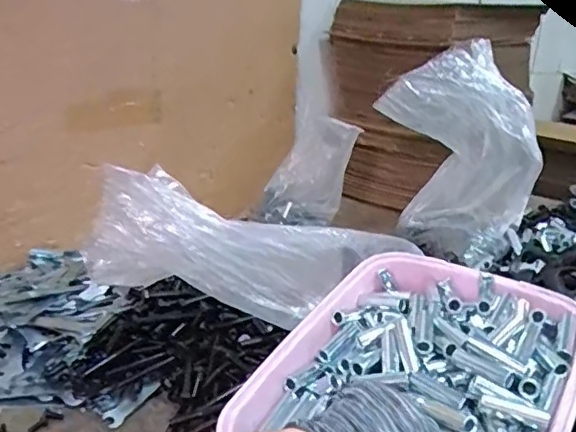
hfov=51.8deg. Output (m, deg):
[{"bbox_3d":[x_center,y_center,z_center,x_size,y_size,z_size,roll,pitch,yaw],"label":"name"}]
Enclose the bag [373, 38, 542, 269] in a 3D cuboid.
[{"bbox_3d":[0.297,-0.113,1.022,0.196,0.298,0.256,-4,20,-16],"label":"bag"}]

